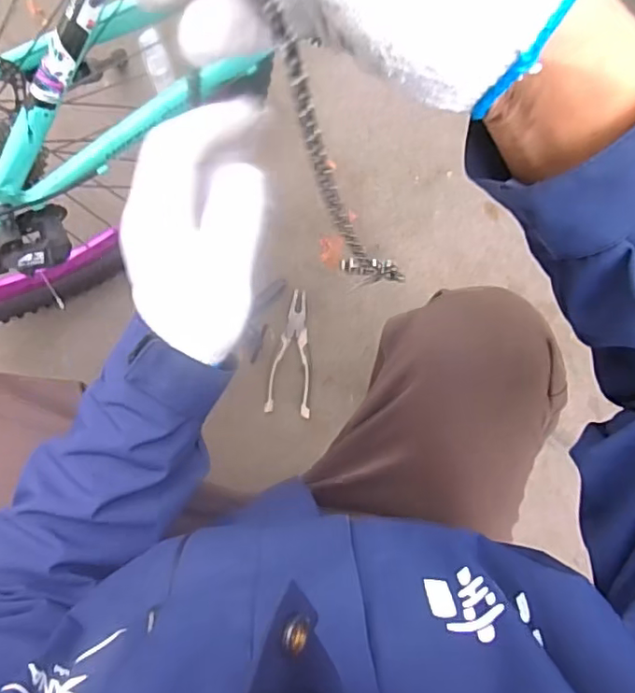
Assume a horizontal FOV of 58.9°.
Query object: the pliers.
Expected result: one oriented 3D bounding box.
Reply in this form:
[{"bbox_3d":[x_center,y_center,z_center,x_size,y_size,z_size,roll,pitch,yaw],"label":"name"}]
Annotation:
[{"bbox_3d":[-0.042,0.011,0.878,0.066,0.008,0.194,3,90,-5],"label":"pliers"}]

